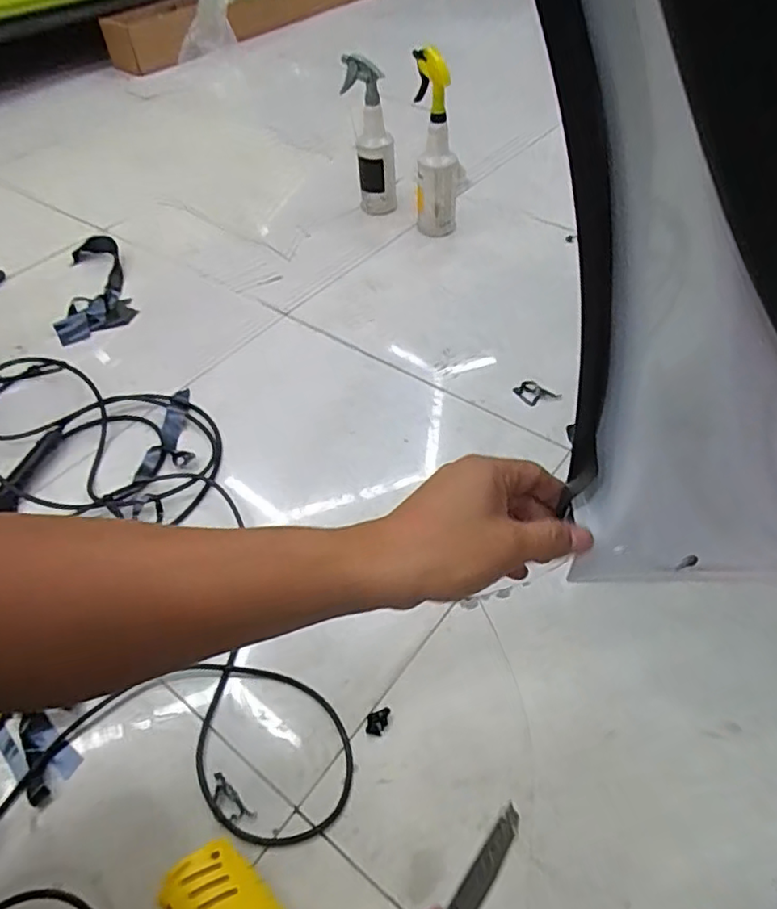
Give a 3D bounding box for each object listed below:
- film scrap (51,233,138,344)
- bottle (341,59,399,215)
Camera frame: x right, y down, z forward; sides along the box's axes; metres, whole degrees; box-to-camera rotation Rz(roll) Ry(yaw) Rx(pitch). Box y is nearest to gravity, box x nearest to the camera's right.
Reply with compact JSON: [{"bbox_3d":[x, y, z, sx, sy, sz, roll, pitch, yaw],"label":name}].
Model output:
[{"bbox_3d":[-0.634,-0.362,1.296,0.146,0.040,0.343,-19,50,-14],"label":"film scrap"},{"bbox_3d":[-0.040,-0.703,1.371,0.099,0.299,0.113,-8,48,-4],"label":"bottle"}]

